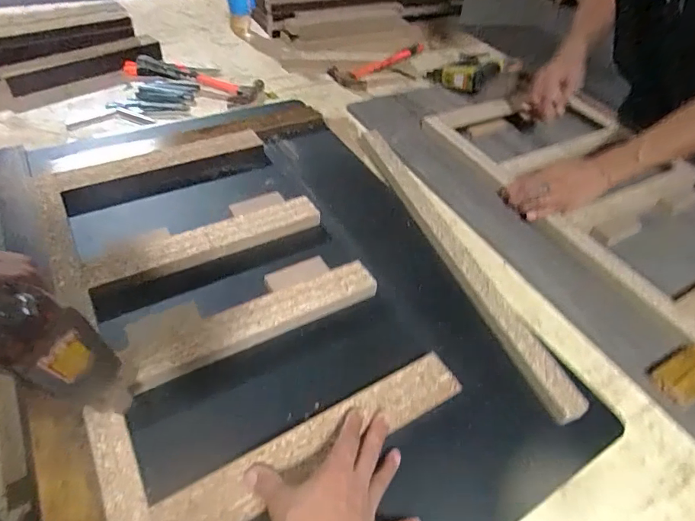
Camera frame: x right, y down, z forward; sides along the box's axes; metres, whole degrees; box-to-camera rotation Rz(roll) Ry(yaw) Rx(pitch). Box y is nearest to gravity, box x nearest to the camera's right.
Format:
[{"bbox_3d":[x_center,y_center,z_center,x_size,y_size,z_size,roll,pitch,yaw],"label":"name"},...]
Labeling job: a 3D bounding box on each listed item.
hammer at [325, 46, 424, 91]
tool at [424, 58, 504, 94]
[{"bbox_3d":[0.072,-0.484,1.089,0.102,0.031,0.270,34,52,22],"label":"hammer"},{"bbox_3d":[0.261,-0.418,1.016,0.059,0.067,0.199,-16,28,-20],"label":"tool"}]

